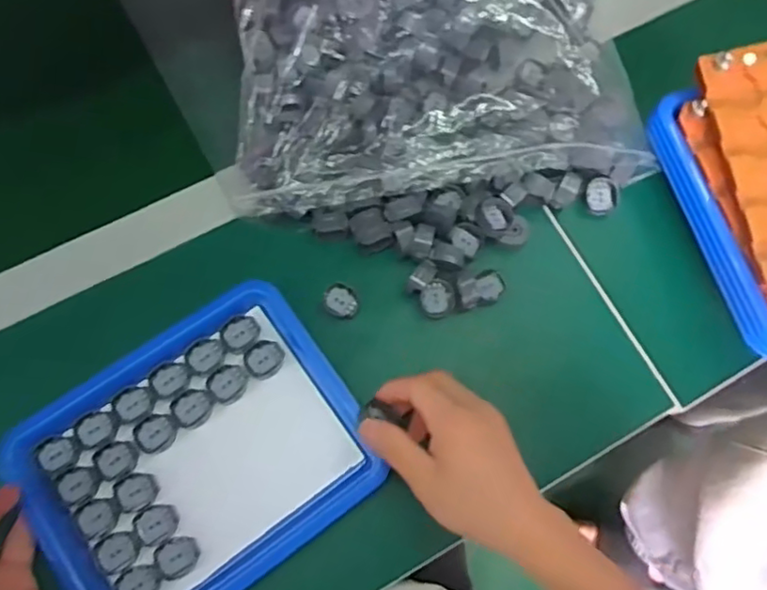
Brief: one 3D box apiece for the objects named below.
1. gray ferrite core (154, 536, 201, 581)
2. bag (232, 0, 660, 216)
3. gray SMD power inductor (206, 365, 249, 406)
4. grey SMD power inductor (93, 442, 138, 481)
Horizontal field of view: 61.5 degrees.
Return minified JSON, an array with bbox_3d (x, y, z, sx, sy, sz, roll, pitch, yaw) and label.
[{"bbox_3d":[-0.139,0.178,0.438,0.028,0.008,0.025,-31,76,-12],"label":"gray ferrite core"},{"bbox_3d":[0.029,-0.280,0.525,0.321,0.099,0.401,-7,72,-5],"label":"bag"},{"bbox_3d":[-0.113,0.064,0.468,0.028,0.005,0.026,1,72,-2],"label":"gray SMD power inductor"},{"bbox_3d":[-0.187,0.115,0.451,0.029,0.004,0.024,-26,75,-10],"label":"grey SMD power inductor"}]

